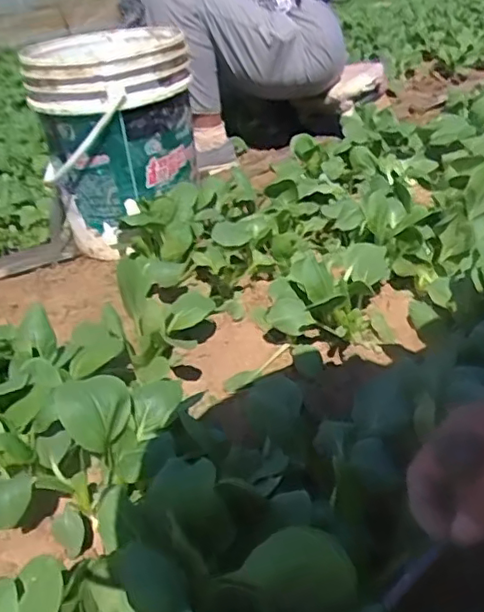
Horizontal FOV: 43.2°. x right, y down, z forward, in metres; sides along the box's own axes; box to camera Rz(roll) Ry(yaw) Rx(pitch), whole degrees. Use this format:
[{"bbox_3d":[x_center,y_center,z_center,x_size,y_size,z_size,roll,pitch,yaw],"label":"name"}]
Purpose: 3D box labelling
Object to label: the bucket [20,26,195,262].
[{"bbox_3d":[-0.226,-0.306,1.152,0.265,0.358,0.314,-9,28,-6],"label":"bucket"}]

